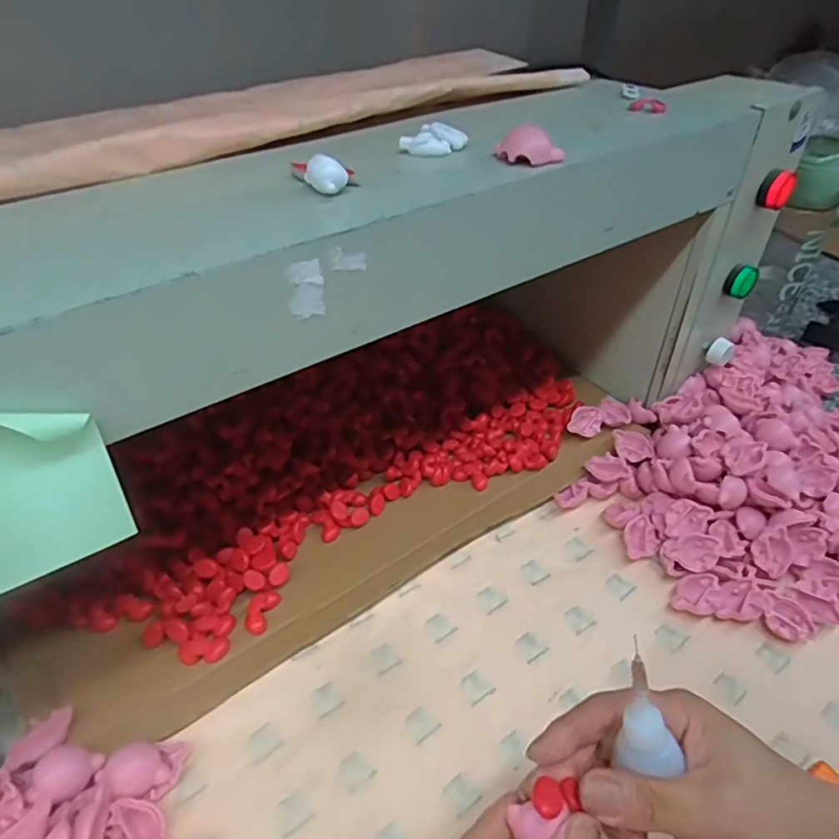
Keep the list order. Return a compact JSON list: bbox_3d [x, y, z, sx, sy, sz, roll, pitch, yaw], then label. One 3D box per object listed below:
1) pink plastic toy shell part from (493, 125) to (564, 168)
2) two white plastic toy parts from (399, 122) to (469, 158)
[{"bbox_3d":[0.059,-0.147,0.302,0.036,0.016,0.020,5,43,6],"label":"pink plastic toy shell part"},{"bbox_3d":[0.008,-0.160,0.323,0.032,0.013,0.021,20,46,21],"label":"two white plastic toy parts"}]

